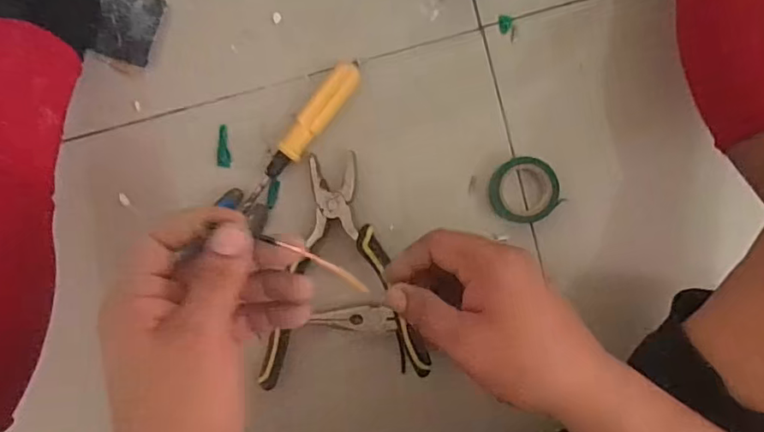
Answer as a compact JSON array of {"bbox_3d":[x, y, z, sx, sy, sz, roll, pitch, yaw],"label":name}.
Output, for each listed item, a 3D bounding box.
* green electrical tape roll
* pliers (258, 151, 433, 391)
[{"bbox_3d":[0.121,-0.022,0.472,0.056,0.020,0.056,0,93,4],"label":"green electrical tape roll"},{"bbox_3d":[-0.055,0.052,0.483,0.130,0.023,0.194,-10,92,4],"label":"pliers"}]

